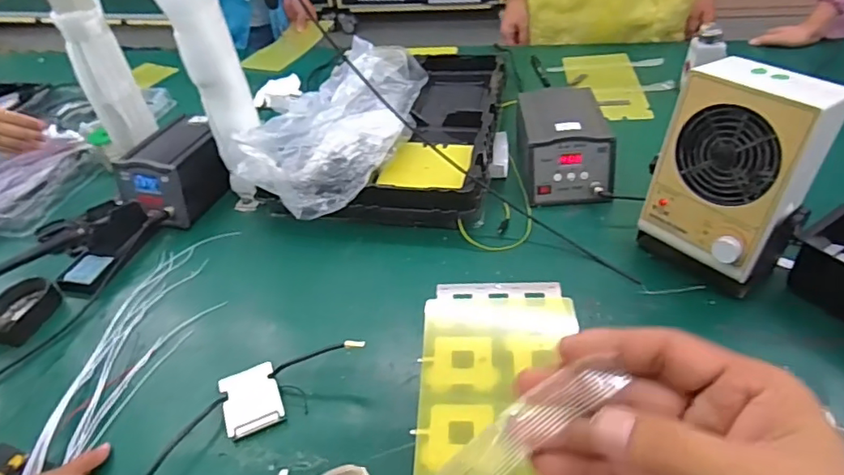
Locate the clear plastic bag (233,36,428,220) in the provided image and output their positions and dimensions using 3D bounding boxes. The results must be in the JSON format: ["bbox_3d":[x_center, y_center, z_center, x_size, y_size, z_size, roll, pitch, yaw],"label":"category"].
[{"bbox_3d":[-0.129,-0.167,0.813,0.135,0.145,0.317,17,47,25],"label":"clear plastic bag"}]

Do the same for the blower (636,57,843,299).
[{"bbox_3d":[0.366,-0.067,0.641,0.120,0.236,0.155,-29,46,-23],"label":"blower"}]

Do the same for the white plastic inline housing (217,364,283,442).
[{"bbox_3d":[-0.194,0.185,0.625,0.062,0.016,0.080,-20,43,-14],"label":"white plastic inline housing"}]

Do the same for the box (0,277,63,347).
[{"bbox_3d":[-0.566,0.098,0.765,0.088,0.033,0.106,9,44,18],"label":"box"}]

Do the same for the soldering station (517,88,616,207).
[{"bbox_3d":[0.227,-0.158,0.879,0.129,0.093,0.211,-3,41,5],"label":"soldering station"}]

